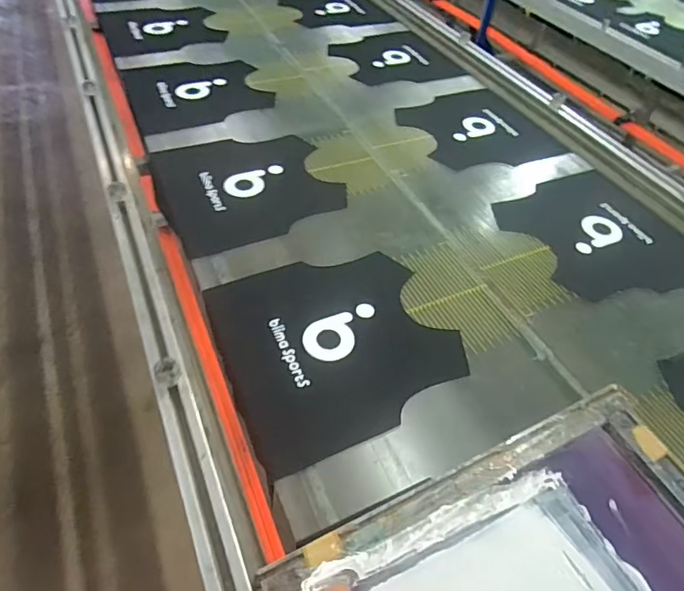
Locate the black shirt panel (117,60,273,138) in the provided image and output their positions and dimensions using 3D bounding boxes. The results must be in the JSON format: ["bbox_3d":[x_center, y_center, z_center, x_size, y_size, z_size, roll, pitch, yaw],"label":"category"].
[{"bbox_3d":[-0.433,-0.624,1.455,0.393,0.011,0.398,-17,51,-18],"label":"black shirt panel"}]

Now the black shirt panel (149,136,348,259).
[{"bbox_3d":[-0.230,-0.274,1.156,0.411,0.012,0.379,-14,51,-16],"label":"black shirt panel"}]

